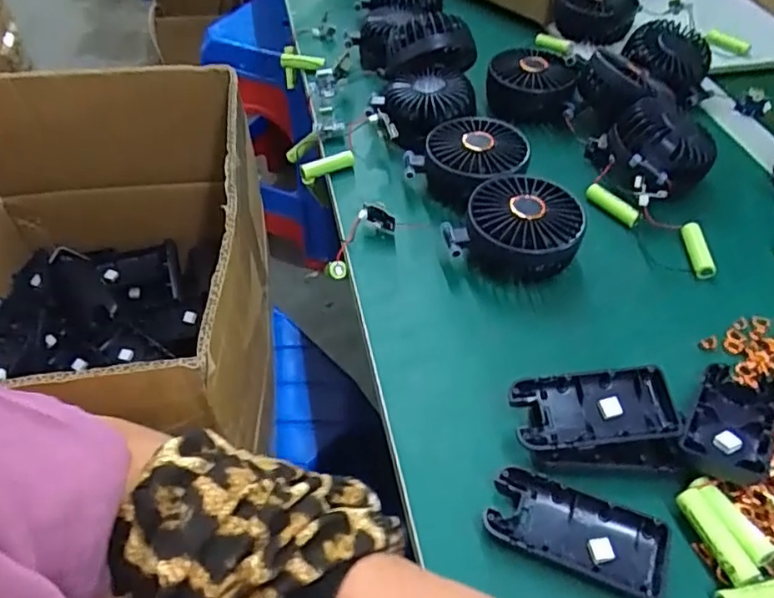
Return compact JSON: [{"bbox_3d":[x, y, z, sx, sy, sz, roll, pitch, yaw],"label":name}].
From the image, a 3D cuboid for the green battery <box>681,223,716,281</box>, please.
[{"bbox_3d":[0.245,-0.038,0.479,0.014,0.013,0.050,0,49,1],"label":"green battery"}]

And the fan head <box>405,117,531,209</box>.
[{"bbox_3d":[0.072,-0.115,0.527,0.093,0.046,0.084,-30,55,-23],"label":"fan head"}]

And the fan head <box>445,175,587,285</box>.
[{"bbox_3d":[0.098,-0.055,0.471,0.096,0.049,0.080,14,50,13],"label":"fan head"}]

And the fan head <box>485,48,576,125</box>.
[{"bbox_3d":[0.143,-0.214,0.612,0.084,0.042,0.076,6,49,6],"label":"fan head"}]

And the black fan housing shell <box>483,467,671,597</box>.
[{"bbox_3d":[0.104,0.125,0.332,0.094,0.011,0.042,16,51,15],"label":"black fan housing shell"}]

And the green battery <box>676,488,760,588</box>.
[{"bbox_3d":[0.174,0.128,0.327,0.016,0.017,0.051,-13,50,-10],"label":"green battery"}]

